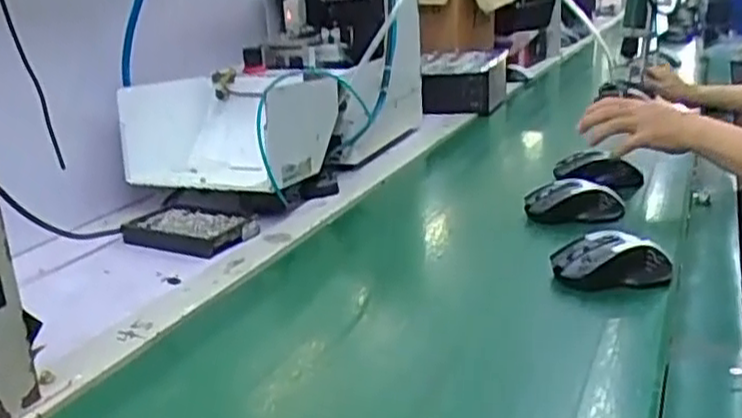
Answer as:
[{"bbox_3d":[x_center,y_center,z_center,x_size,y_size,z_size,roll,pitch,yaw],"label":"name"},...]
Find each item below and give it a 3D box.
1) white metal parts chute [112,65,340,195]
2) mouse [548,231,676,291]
[{"bbox_3d":[-0.171,-0.109,1.005,0.240,0.118,0.219,4,19,21],"label":"white metal parts chute"},{"bbox_3d":[0.228,0.045,0.704,0.111,0.035,0.059,-5,18,-4],"label":"mouse"}]

